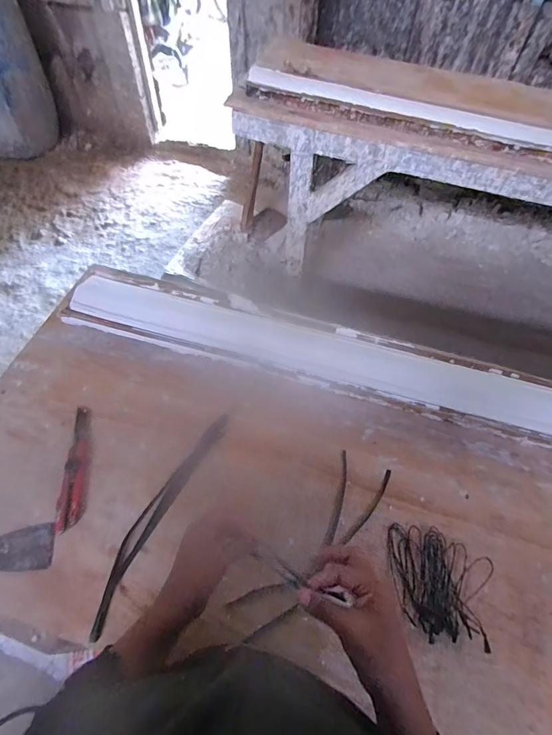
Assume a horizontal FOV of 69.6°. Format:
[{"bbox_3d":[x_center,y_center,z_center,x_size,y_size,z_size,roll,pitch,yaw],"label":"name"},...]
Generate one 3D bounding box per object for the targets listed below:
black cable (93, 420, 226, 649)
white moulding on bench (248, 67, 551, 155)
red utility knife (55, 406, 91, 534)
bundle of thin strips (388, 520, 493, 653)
[{"bbox_3d":[-0.168,0.204,0.584,0.040,0.011,0.338,23,59,11],"label":"black cable"},{"bbox_3d":[0.920,-0.638,1.145,2.067,0.065,0.107,16,58,7],"label":"white moulding on bench"},{"bbox_3d":[-0.300,0.148,0.607,0.039,0.009,0.190,-3,58,-5],"label":"red utility knife"},{"bbox_3d":[0.228,0.295,0.550,0.120,0.018,0.141,-1,58,-3],"label":"bundle of thin strips"}]

